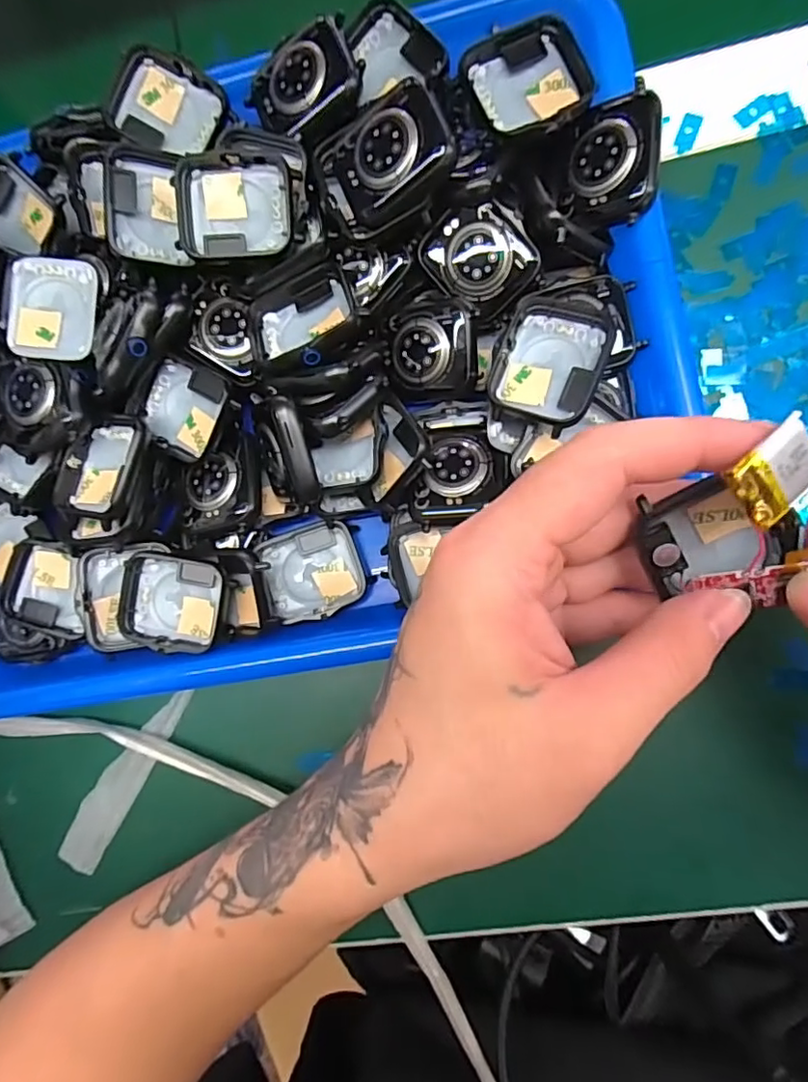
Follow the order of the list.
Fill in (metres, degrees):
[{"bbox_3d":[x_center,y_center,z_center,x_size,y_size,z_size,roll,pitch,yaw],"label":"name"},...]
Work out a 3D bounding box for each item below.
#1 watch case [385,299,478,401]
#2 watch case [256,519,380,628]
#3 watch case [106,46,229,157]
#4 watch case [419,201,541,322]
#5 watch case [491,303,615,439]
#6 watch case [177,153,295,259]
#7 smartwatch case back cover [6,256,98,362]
[{"bbox_3d":[0.010,-0.076,0.231,0.038,0.011,0.037,0,103,22],"label":"watch case"},{"bbox_3d":[-0.038,0.013,0.242,0.044,0.016,0.038,-16,90,-11],"label":"watch case"},{"bbox_3d":[-0.095,-0.174,0.235,0.041,0.010,0.034,20,93,-13],"label":"watch case"},{"bbox_3d":[0.030,-0.109,0.222,0.033,0.015,0.038,-40,82,4],"label":"watch case"},{"bbox_3d":[0.053,-0.065,0.209,0.037,0.013,0.045,20,90,9],"label":"watch case"},{"bbox_3d":[-0.063,-0.126,0.216,0.042,0.012,0.033,-2,87,8],"label":"watch case"},{"bbox_3d":[-0.138,-0.091,0.225,0.033,0.009,0.039,7,88,9],"label":"smartwatch case back cover"}]

